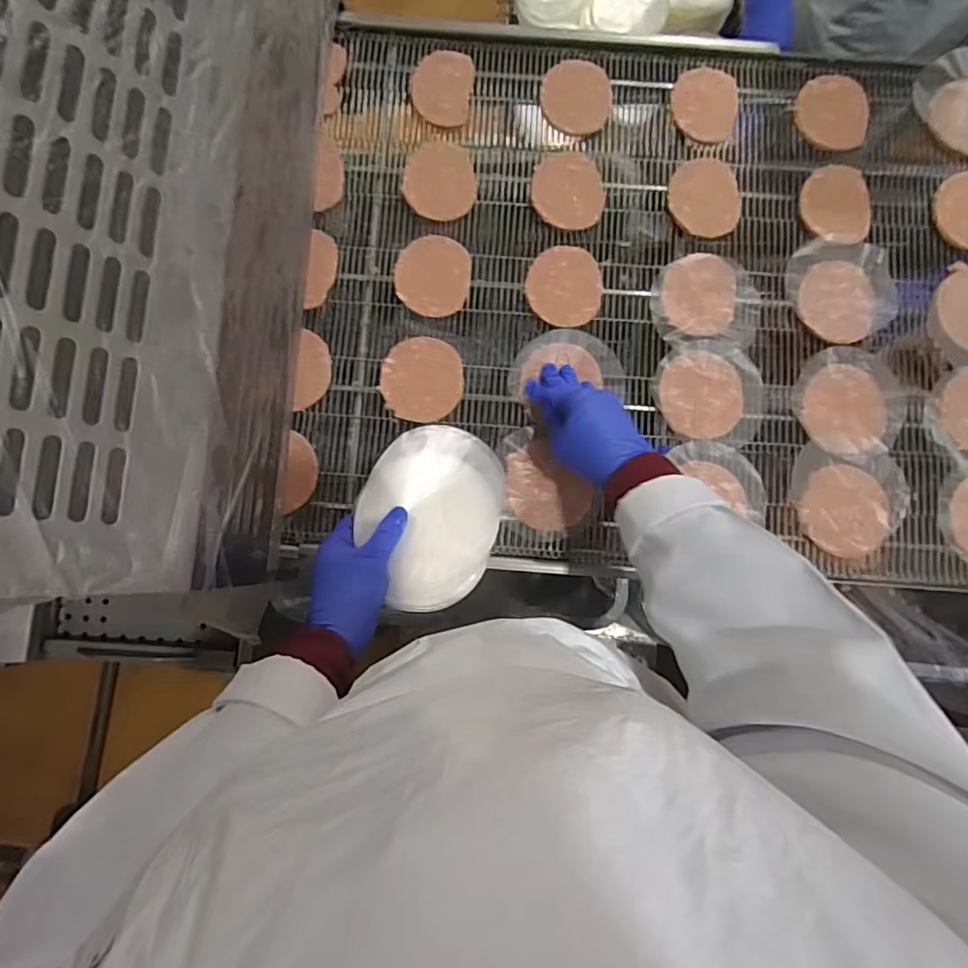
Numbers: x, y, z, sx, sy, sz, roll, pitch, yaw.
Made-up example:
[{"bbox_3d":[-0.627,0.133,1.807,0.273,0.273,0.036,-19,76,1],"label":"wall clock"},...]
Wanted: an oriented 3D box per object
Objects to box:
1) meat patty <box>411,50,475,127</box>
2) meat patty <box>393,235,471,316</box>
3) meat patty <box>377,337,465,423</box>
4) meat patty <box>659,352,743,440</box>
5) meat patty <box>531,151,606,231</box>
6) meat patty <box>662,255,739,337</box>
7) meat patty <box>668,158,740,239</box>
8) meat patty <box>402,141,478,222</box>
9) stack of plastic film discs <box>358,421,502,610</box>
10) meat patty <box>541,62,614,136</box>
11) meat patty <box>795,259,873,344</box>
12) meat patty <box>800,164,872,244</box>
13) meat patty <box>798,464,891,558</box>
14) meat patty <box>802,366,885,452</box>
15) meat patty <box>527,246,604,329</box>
[{"bbox_3d":[-0.048,-0.460,0.649,0.068,0.006,0.090,8,87,3],"label":"meat patty"},{"bbox_3d":[-0.057,-0.231,0.624,0.081,0.012,0.086,5,87,3],"label":"meat patty"},{"bbox_3d":[-0.067,-0.112,0.609,0.087,0.016,0.089,5,87,3],"label":"meat patty"},{"bbox_3d":[0.233,-0.095,0.599,0.084,0.009,0.093,5,87,3],"label":"meat patty"},{"bbox_3d":[0.095,-0.332,0.631,0.079,0.009,0.093,-2,86,3],"label":"meat patty"},{"bbox_3d":[0.237,-0.209,0.615,0.079,0.008,0.092,11,87,4],"label":"meat patty"},{"bbox_3d":[0.249,-0.321,0.628,0.080,0.005,0.086,7,87,3],"label":"meat patty"},{"bbox_3d":[-0.049,-0.346,0.635,0.080,0.011,0.093,6,87,3],"label":"meat patty"},{"bbox_3d":[-0.049,0.027,0.503,0.121,0.016,0.164,15,74,1],"label":"stack of plastic film discs"},{"bbox_3d":[0.107,-0.448,0.644,0.079,0.005,0.094,2,87,3],"label":"meat patty"},{"bbox_3d":[0.383,-0.197,0.606,0.080,0.008,0.083,0,86,3],"label":"meat patty"},{"bbox_3d":[0.397,-0.313,0.627,0.075,0.010,0.092,-1,86,3],"label":"meat patty"},{"bbox_3d":[0.373,0.028,0.575,0.082,0.012,0.090,0,86,3],"label":"meat patty"},{"bbox_3d":[0.382,-0.080,0.589,0.085,0.009,0.092,0,86,3],"label":"meat patty"},{"bbox_3d":[0.089,-0.219,0.617,0.081,0.010,0.091,5,87,3],"label":"meat patty"}]

